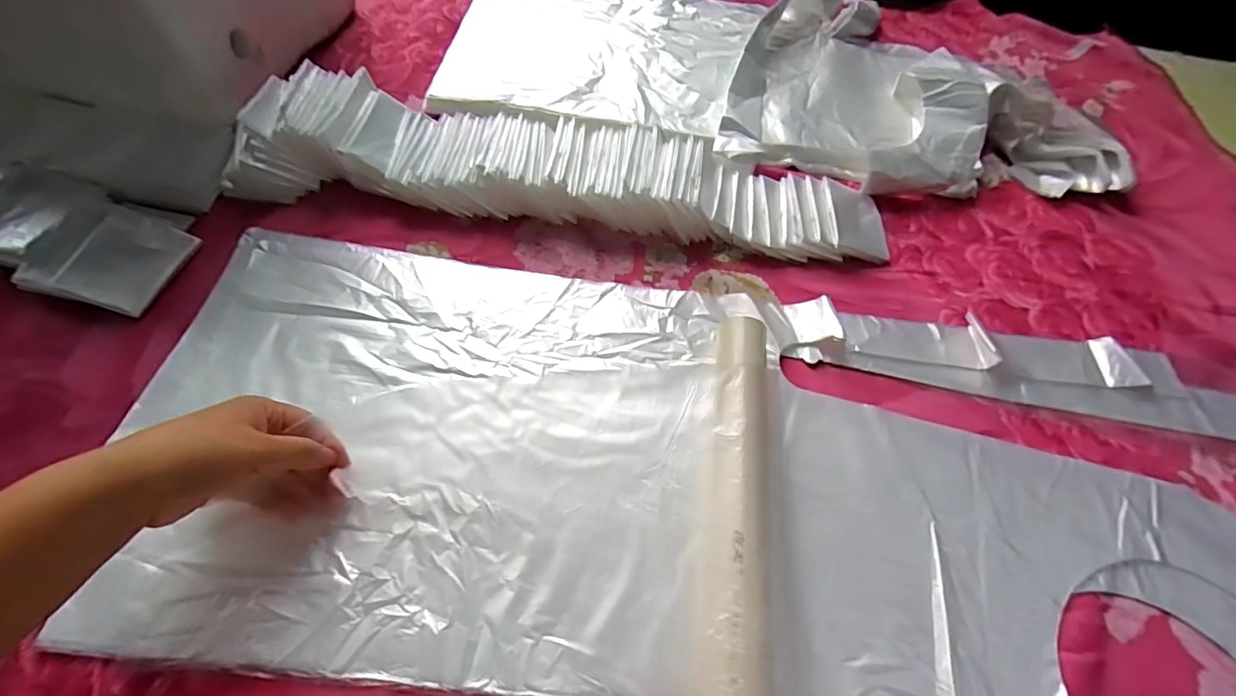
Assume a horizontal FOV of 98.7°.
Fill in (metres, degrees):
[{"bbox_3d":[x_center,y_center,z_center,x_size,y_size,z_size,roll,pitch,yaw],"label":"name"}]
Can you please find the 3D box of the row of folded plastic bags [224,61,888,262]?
[{"bbox_3d":[-0.039,-0.170,0.493,0.597,0.060,0.117,5,59,-1],"label":"row of folded plastic bags"}]

